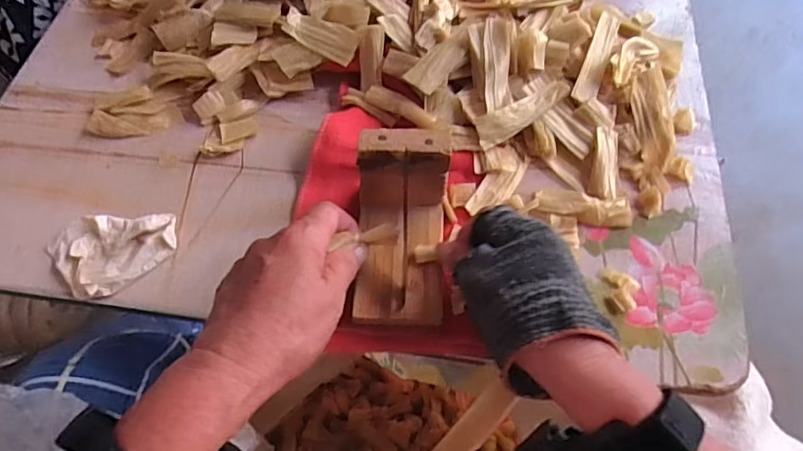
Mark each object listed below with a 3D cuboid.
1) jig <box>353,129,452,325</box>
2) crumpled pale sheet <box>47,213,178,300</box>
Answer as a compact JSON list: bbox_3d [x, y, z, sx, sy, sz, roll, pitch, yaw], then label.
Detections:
[{"bbox_3d":[-0.001,0.002,0.353,0.058,0.073,0.103,3,60,1],"label":"jig"},{"bbox_3d":[-0.210,0.020,0.386,0.085,0.014,0.063,3,60,1],"label":"crumpled pale sheet"}]

